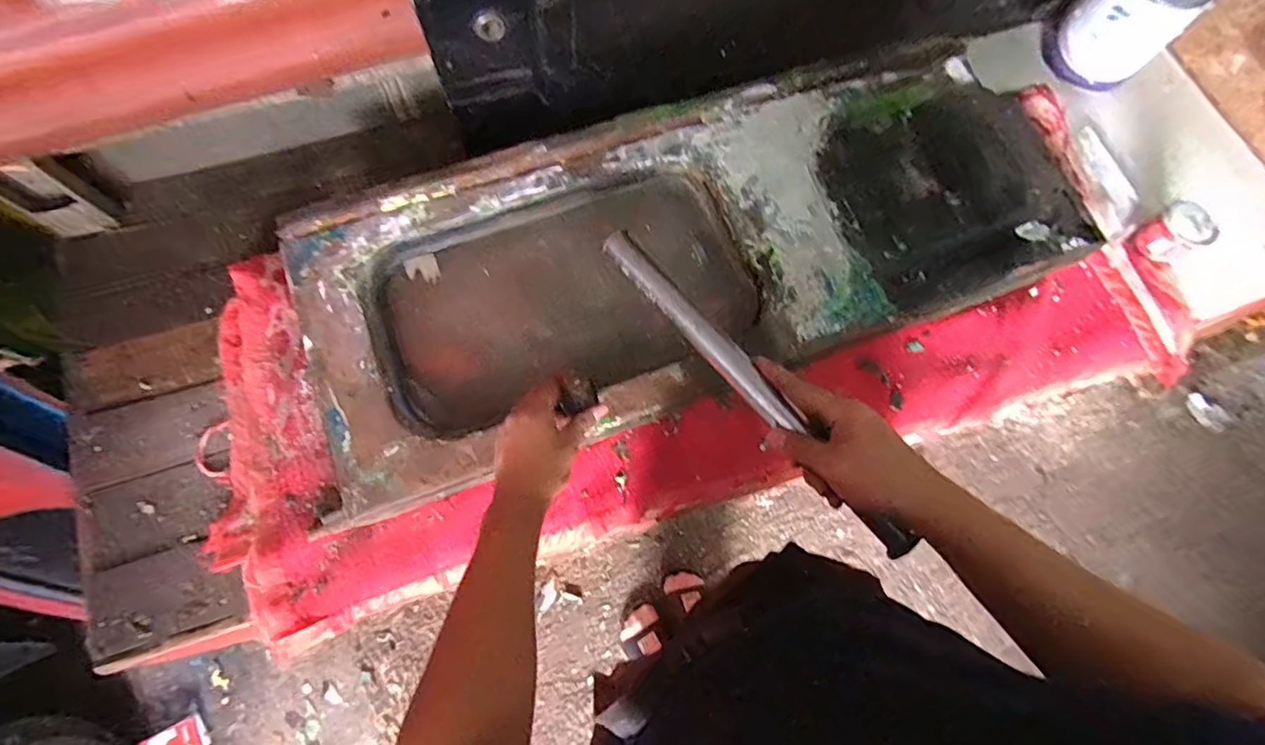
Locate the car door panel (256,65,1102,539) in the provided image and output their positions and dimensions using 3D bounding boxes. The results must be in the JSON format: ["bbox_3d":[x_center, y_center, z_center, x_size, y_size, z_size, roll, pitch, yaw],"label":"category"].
[{"bbox_3d":[0.090,-0.164,0.718,0.979,0.060,0.375,-18,72,-7],"label":"car door panel"}]

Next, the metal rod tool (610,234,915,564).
[{"bbox_3d":[0.097,0.008,0.447,0.025,0.030,0.336,-40,81,-15],"label":"metal rod tool"}]

